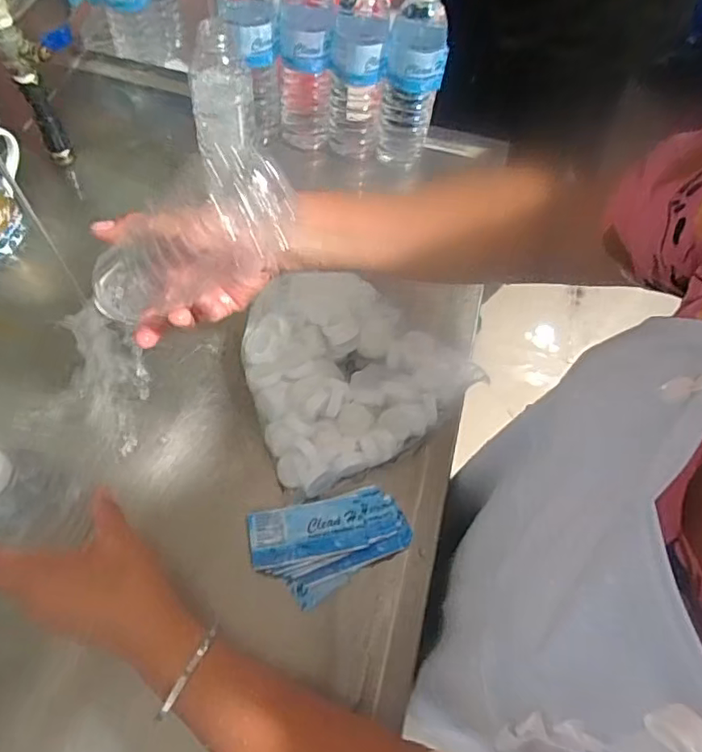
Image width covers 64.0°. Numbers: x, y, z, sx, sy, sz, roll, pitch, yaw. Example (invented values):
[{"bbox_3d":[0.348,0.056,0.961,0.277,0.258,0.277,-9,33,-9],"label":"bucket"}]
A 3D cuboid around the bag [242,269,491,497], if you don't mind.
[{"bbox_3d":[0.005,-0.013,0.549,0.203,0.050,0.196,-18,64,-13],"label":"bag"}]

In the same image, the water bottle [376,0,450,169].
[{"bbox_3d":[0.070,-0.333,0.631,0.063,0.197,0.063,11,62,2],"label":"water bottle"}]

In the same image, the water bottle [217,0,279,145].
[{"bbox_3d":[-0.110,-0.362,0.630,0.055,0.204,0.057,-3,62,-5],"label":"water bottle"}]

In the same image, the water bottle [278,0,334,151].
[{"bbox_3d":[-0.051,-0.359,0.632,0.061,0.197,0.055,2,62,-2],"label":"water bottle"}]

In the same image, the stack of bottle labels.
[{"bbox_3d":[-0.017,0.147,0.489,0.134,0.008,0.084,-11,63,-9],"label":"stack of bottle labels"}]

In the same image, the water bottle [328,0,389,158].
[{"bbox_3d":[0.010,-0.351,0.627,0.057,0.193,0.064,8,61,1],"label":"water bottle"}]

